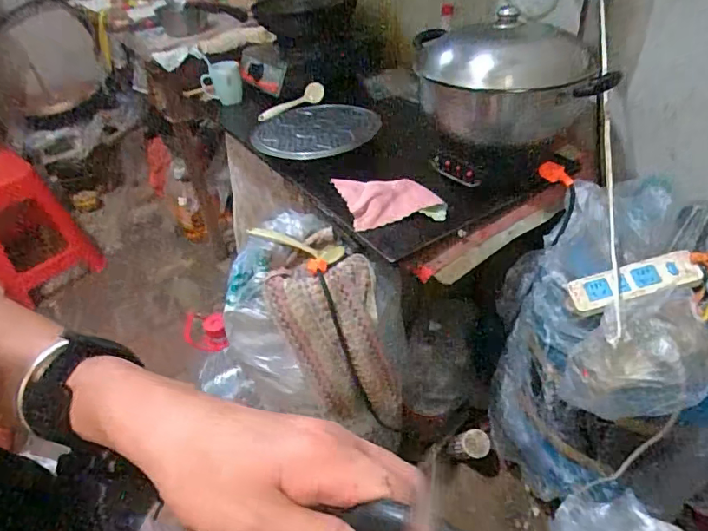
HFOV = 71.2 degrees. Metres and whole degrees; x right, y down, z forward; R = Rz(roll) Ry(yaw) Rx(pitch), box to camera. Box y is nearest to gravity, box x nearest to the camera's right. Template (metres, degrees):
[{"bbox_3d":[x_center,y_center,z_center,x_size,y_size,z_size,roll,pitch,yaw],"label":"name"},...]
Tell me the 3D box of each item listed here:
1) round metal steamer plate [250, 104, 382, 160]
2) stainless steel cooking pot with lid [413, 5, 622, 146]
[{"bbox_3d":[-0.096,-0.316,1.171,0.308,0.035,0.237,-6,42,11],"label":"round metal steamer plate"},{"bbox_3d":[0.276,-0.358,0.930,0.316,0.178,0.285,3,42,11],"label":"stainless steel cooking pot with lid"}]

